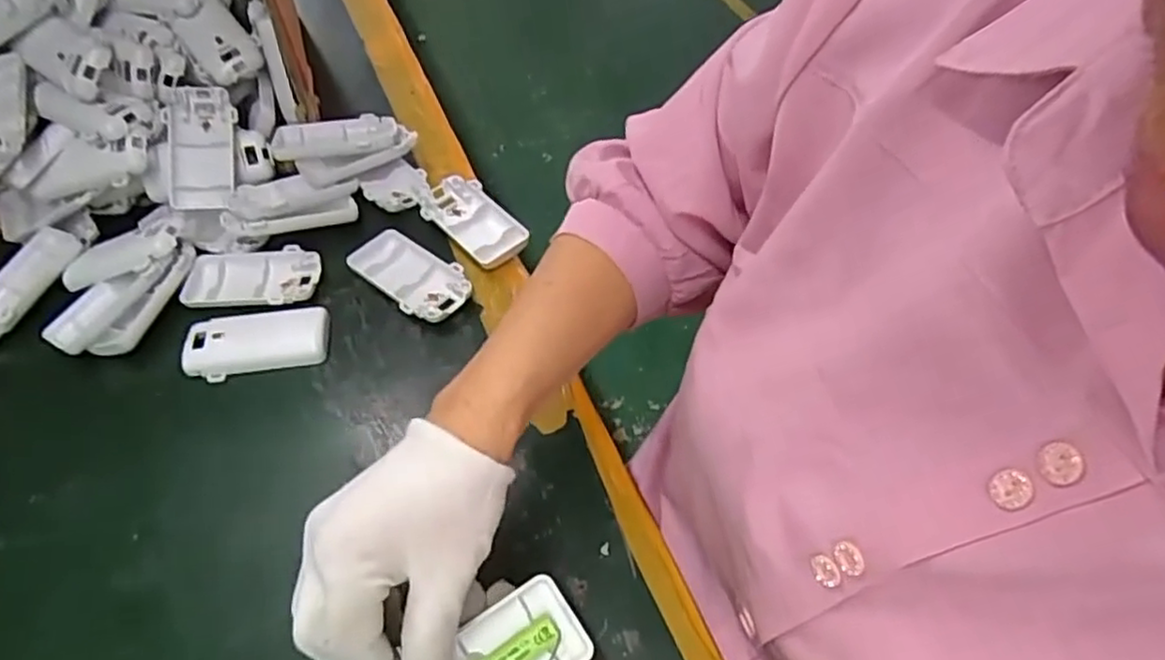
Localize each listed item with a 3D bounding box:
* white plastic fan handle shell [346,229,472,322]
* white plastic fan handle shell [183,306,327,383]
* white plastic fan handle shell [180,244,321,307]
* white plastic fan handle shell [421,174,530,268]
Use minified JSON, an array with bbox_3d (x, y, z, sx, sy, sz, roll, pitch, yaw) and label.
[{"bbox_3d":[-0.126,-0.039,0.497,0.095,0.012,0.051,27,59,20],"label":"white plastic fan handle shell"},{"bbox_3d":[-0.224,0.006,0.468,0.093,0.010,0.047,-10,54,-6],"label":"white plastic fan handle shell"},{"bbox_3d":[-0.240,-0.039,0.499,0.093,0.012,0.049,-3,53,-1],"label":"white plastic fan handle shell"},{"bbox_3d":[-0.086,-0.086,0.522,0.050,0.010,0.099,-31,59,-20],"label":"white plastic fan handle shell"}]

